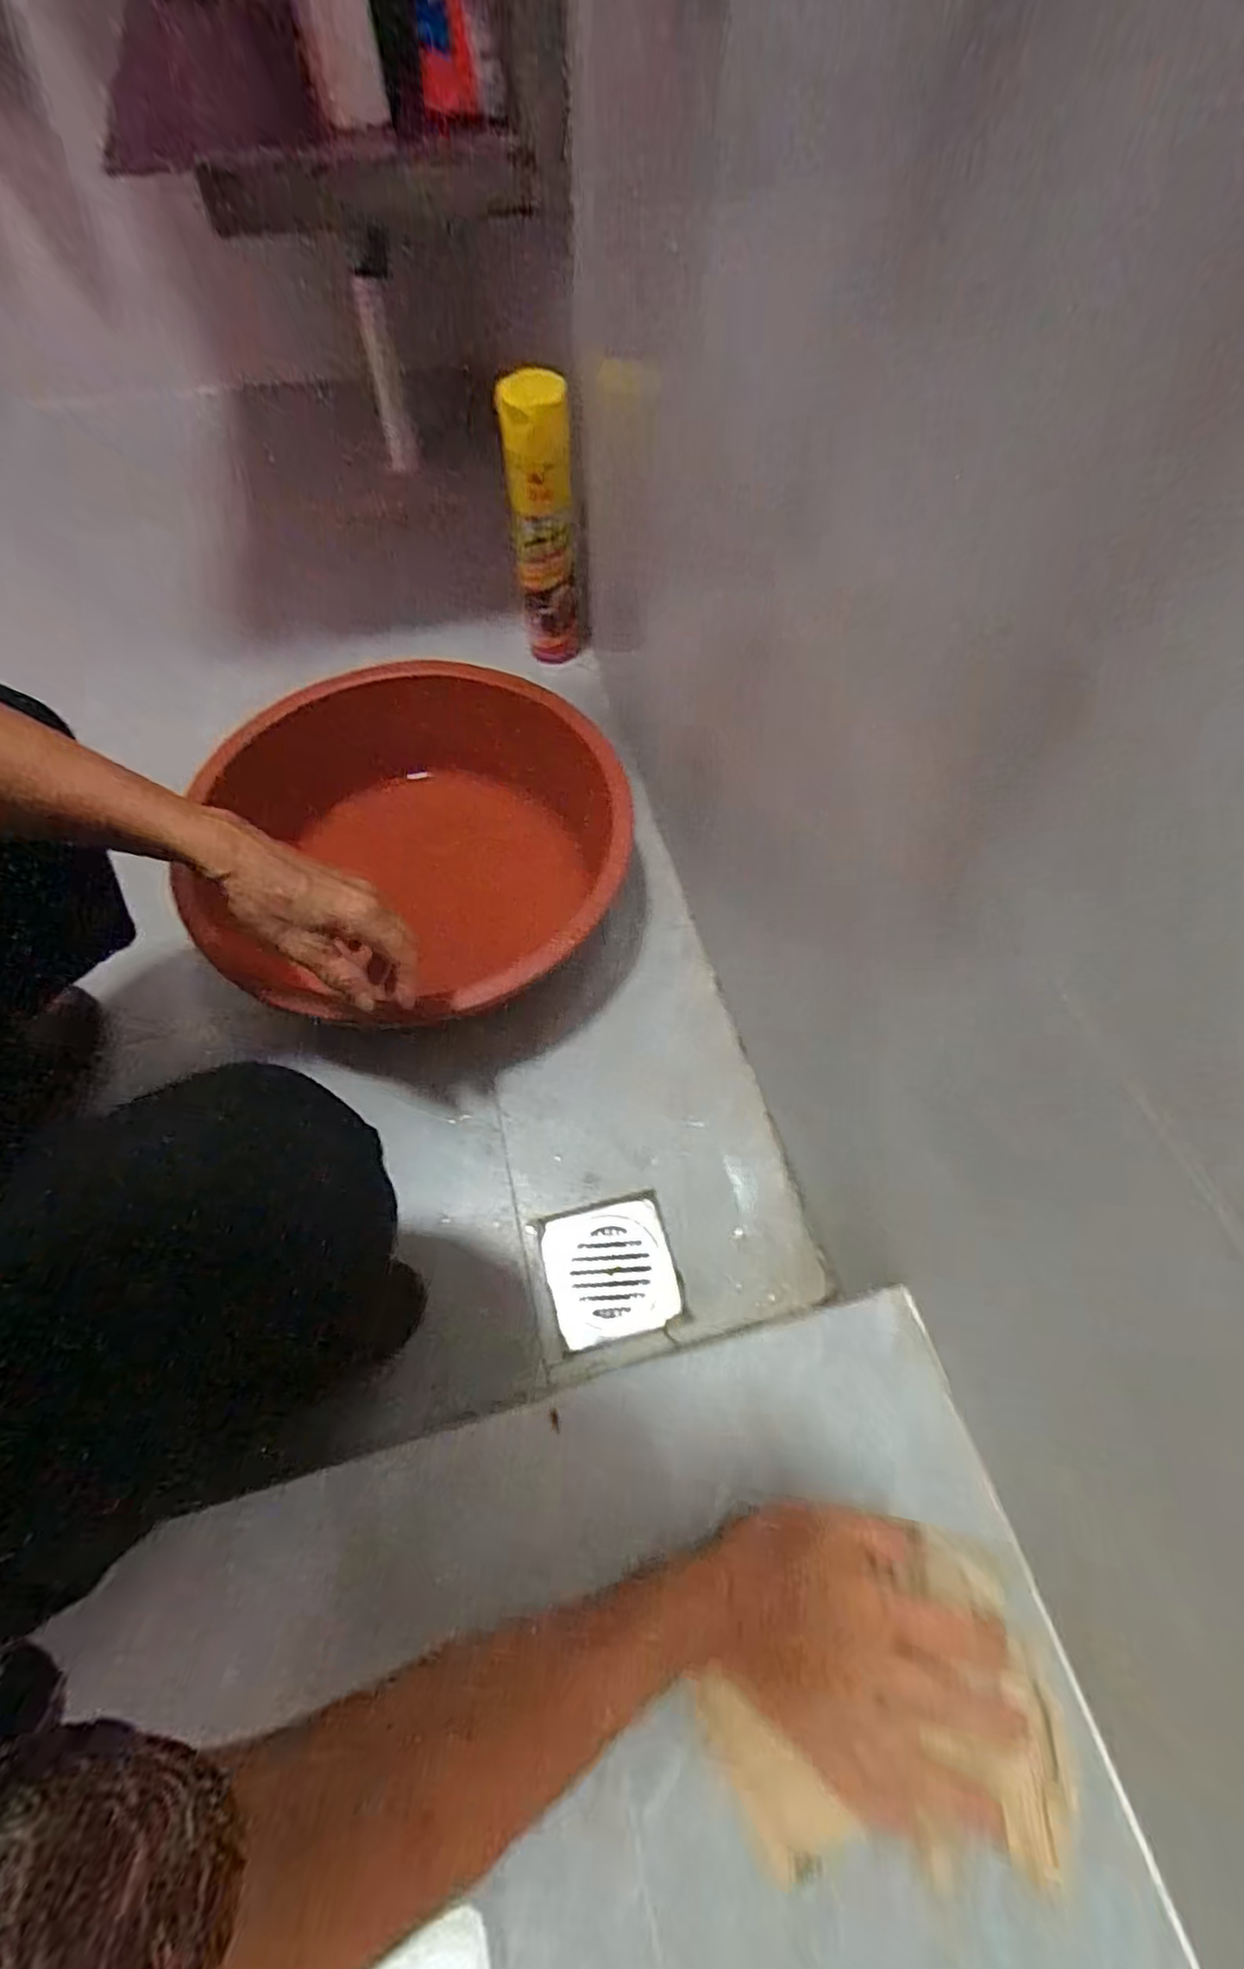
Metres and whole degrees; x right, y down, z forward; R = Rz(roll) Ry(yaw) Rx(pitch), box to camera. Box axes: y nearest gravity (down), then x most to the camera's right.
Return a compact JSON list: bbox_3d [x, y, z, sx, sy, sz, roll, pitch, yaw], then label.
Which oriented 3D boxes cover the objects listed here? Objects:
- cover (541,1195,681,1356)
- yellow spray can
[{"bbox_3d":[-0.009,0.234,0.553,0.097,0.005,0.097,-12,64,-7],"label":"cover"},{"bbox_3d":[-0.086,-0.499,0.757,0.069,0.272,0.059,-3,63,-2],"label":"yellow spray can"}]

